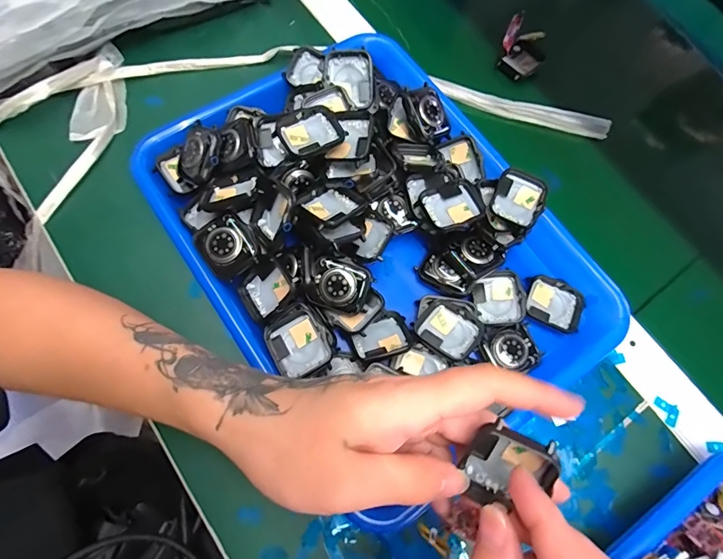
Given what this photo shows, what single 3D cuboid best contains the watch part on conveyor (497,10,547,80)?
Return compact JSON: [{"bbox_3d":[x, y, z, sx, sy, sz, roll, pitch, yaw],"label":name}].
[{"bbox_3d":[0.159,-0.225,0.403,0.043,0.028,0.060,20,72,3],"label":"watch part on conveyor"}]

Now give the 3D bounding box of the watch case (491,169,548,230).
[{"bbox_3d":[0.120,-0.061,0.312,0.037,0.008,0.042,23,72,4],"label":"watch case"}]

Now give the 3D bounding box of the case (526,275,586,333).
[{"bbox_3d":[0.149,0.019,0.317,0.044,0.006,0.036,28,72,5],"label":"case"}]

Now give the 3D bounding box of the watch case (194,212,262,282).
[{"bbox_3d":[-0.093,-0.023,0.286,0.037,0.014,0.042,-37,78,-14],"label":"watch case"}]

